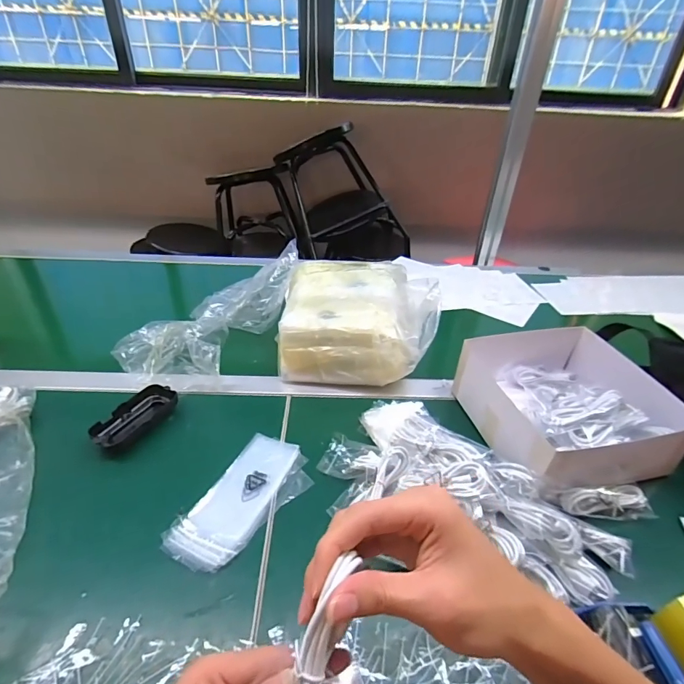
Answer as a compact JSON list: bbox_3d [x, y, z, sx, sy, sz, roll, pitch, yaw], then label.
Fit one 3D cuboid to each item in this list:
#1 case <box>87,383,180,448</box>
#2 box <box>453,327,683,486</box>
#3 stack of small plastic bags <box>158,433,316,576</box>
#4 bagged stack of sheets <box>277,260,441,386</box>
[{"bbox_3d":[-0.277,0.100,0.545,0.050,0.024,0.107,18,38,21],"label":"case"},{"bbox_3d":[0.286,0.080,0.543,0.206,0.089,0.216,-6,36,-12],"label":"box"},{"bbox_3d":[-0.108,0.179,0.464,0.096,0.012,0.174,19,38,21],"label":"stack of small plastic bags"},{"bbox_3d":[0.024,-0.045,0.665,0.229,0.116,0.225,2,35,-1],"label":"bagged stack of sheets"}]

